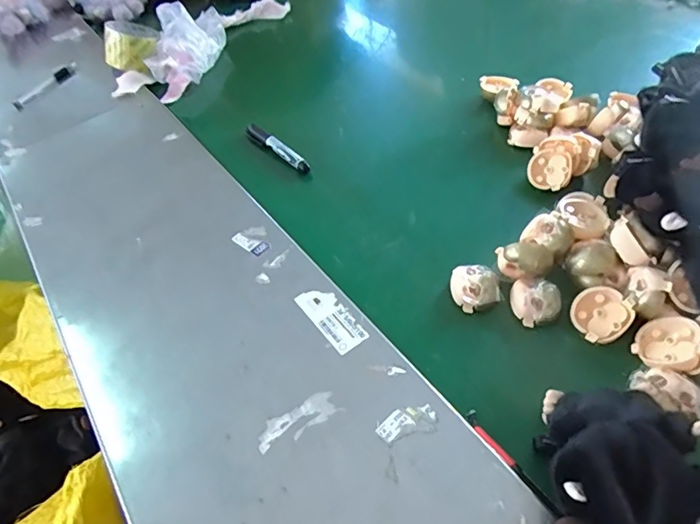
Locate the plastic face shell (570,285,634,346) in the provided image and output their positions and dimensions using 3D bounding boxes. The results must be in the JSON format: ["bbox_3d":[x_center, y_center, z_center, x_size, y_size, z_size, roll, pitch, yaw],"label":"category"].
[{"bbox_3d":[0.225,0.046,0.431,0.047,0.021,0.046,-22,51,-13],"label":"plastic face shell"}]

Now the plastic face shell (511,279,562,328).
[{"bbox_3d":[0.176,0.037,0.451,0.043,0.026,0.041,-3,49,3],"label":"plastic face shell"}]

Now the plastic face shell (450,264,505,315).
[{"bbox_3d":[0.121,0.027,0.471,0.044,0.028,0.042,-3,49,3],"label":"plastic face shell"}]

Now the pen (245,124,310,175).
[{"bbox_3d":[-0.097,-0.155,0.653,0.021,0.023,0.135,-35,55,-23],"label":"pen"}]

